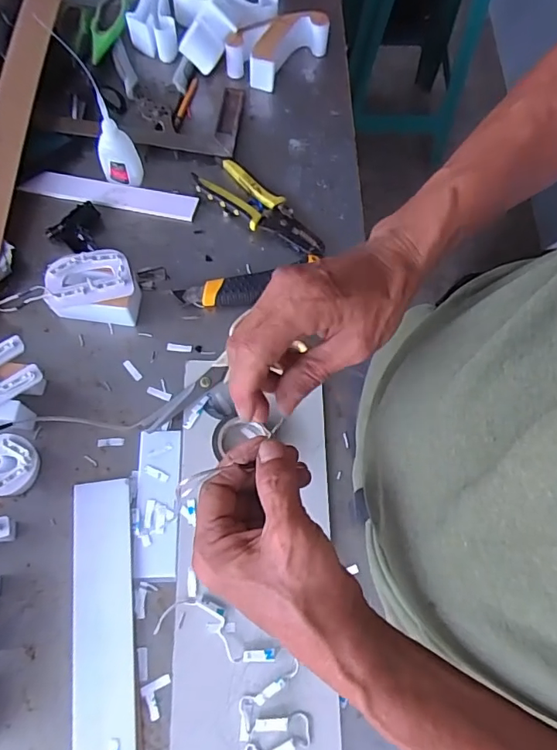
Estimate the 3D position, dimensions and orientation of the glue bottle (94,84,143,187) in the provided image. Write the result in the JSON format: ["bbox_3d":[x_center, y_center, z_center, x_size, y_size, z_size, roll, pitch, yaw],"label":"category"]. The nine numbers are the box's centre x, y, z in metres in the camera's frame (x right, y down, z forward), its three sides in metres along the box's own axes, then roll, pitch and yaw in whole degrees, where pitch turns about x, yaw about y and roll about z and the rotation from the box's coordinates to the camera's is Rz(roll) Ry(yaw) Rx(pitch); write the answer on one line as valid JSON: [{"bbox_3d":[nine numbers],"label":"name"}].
[{"bbox_3d":[-0.177,-0.250,0.542,0.040,0.095,0.033,-35,77,-15],"label":"glue bottle"}]

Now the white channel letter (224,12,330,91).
[{"bbox_3d":[-0.002,-0.430,0.647,0.135,0.048,0.072,-40,78,-16],"label":"white channel letter"}]

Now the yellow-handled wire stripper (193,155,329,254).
[{"bbox_3d":[-0.023,-0.194,0.570,0.176,0.016,0.057,41,73,9],"label":"yellow-handled wire stripper"}]

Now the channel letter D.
[{"bbox_3d":[-0.188,-0.090,0.511,0.085,0.050,0.063,-2,71,-5],"label":"channel letter D"}]

